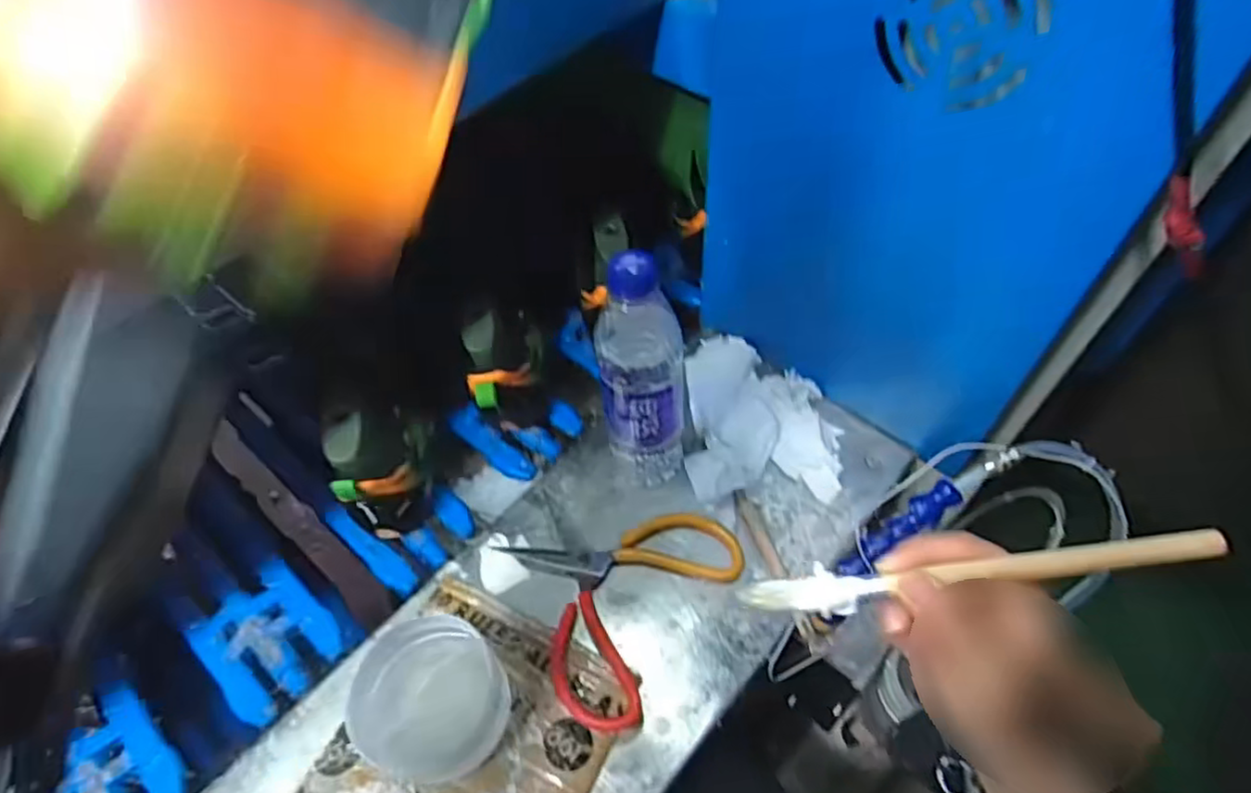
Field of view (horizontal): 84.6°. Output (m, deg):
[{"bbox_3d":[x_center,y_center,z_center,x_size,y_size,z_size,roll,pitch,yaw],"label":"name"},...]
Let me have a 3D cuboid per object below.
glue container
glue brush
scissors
[{"bbox_3d":[-0.130,0.209,0.469,0.095,0.055,0.100,-1,54,2],"label":"glue container"},{"bbox_3d":[0.147,0.076,0.294,0.192,0.015,0.016,-11,53,13],"label":"glue brush"},{"bbox_3d":[0.012,0.151,0.538,0.175,0.019,0.160,-25,57,-15],"label":"scissors"}]

